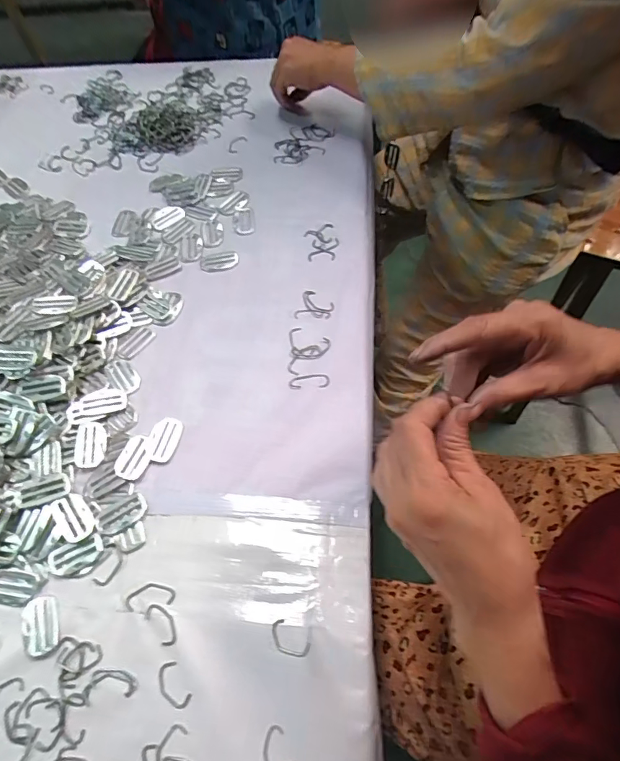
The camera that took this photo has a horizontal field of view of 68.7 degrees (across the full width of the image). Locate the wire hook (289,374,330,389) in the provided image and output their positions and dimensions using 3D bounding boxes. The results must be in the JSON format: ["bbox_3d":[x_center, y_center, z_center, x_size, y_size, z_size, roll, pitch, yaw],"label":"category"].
[{"bbox_3d":[-0.001,0.000,0.477,0.042,0.004,0.017,-1,62,3],"label":"wire hook"}]

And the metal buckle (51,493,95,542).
[{"bbox_3d":[-0.218,0.126,0.420,0.028,0.004,0.044,-29,74,-16],"label":"metal buckle"}]

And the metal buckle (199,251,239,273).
[{"bbox_3d":[-0.114,-0.149,0.569,0.048,0.005,0.027,-8,62,0],"label":"metal buckle"}]

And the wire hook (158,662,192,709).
[{"bbox_3d":[-0.109,0.242,0.360,0.019,0.004,0.034,-33,65,-13],"label":"wire hook"}]

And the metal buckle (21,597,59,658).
[{"bbox_3d":[-0.229,0.207,0.384,0.030,0.004,0.045,-19,62,-6],"label":"metal buckle"}]

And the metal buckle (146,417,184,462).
[{"bbox_3d":[-0.146,0.059,0.457,0.028,0.004,0.046,14,58,-5],"label":"metal buckle"}]

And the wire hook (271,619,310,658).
[{"bbox_3d":[-0.018,0.211,0.367,0.034,0.004,0.019,34,69,20],"label":"wire hook"}]

